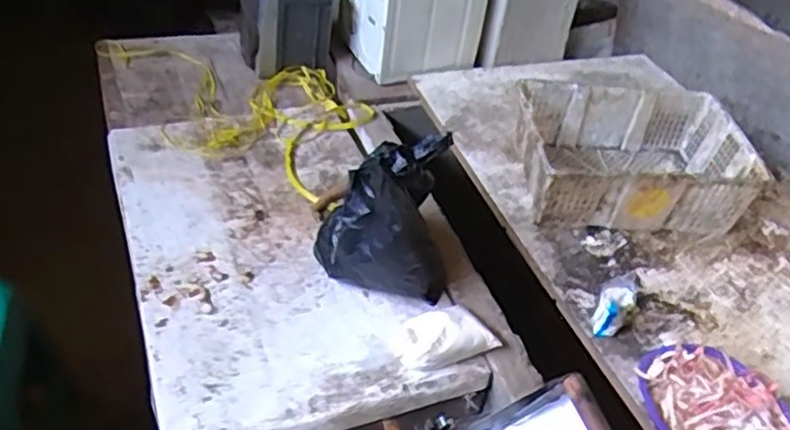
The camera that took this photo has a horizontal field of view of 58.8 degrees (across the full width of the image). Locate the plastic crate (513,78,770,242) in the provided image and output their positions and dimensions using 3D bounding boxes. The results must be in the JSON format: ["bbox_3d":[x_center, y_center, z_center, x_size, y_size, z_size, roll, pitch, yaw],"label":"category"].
[{"bbox_3d":[0.515,-0.130,1.566,0.472,0.170,0.370,6,40,-4],"label":"plastic crate"}]

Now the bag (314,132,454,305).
[{"bbox_3d":[-0.013,0.004,1.252,0.234,0.285,0.175,2,40,-7],"label":"bag"}]

